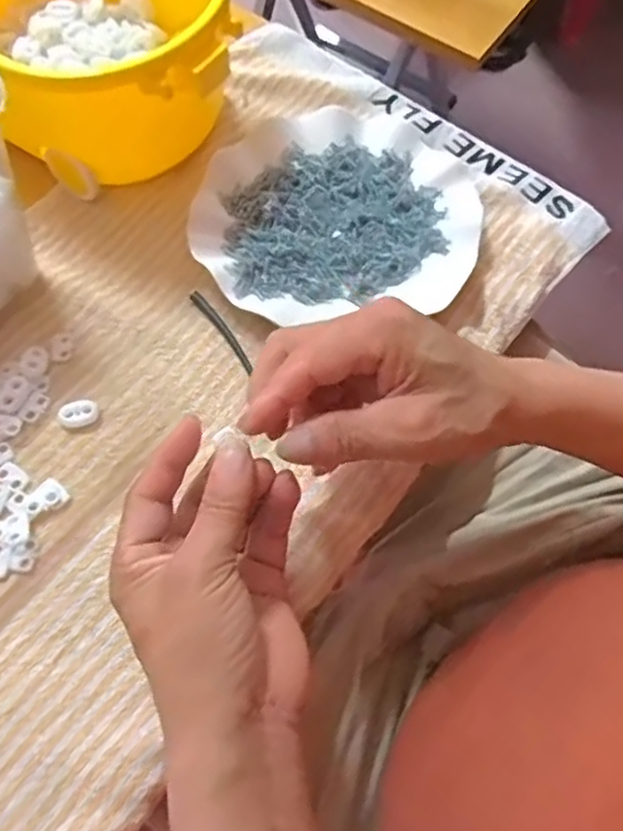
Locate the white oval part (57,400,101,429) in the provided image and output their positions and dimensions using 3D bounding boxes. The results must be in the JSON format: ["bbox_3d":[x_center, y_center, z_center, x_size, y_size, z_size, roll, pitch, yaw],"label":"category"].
[{"bbox_3d":[-0.136,-0.001,0.382,0.023,0.006,0.016,-16,67,-10],"label":"white oval part"}]

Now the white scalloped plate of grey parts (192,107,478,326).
[{"bbox_3d":[0.017,-0.136,0.442,0.186,0.025,0.159,-9,66,-7],"label":"white scalloped plate of grey parts"}]

